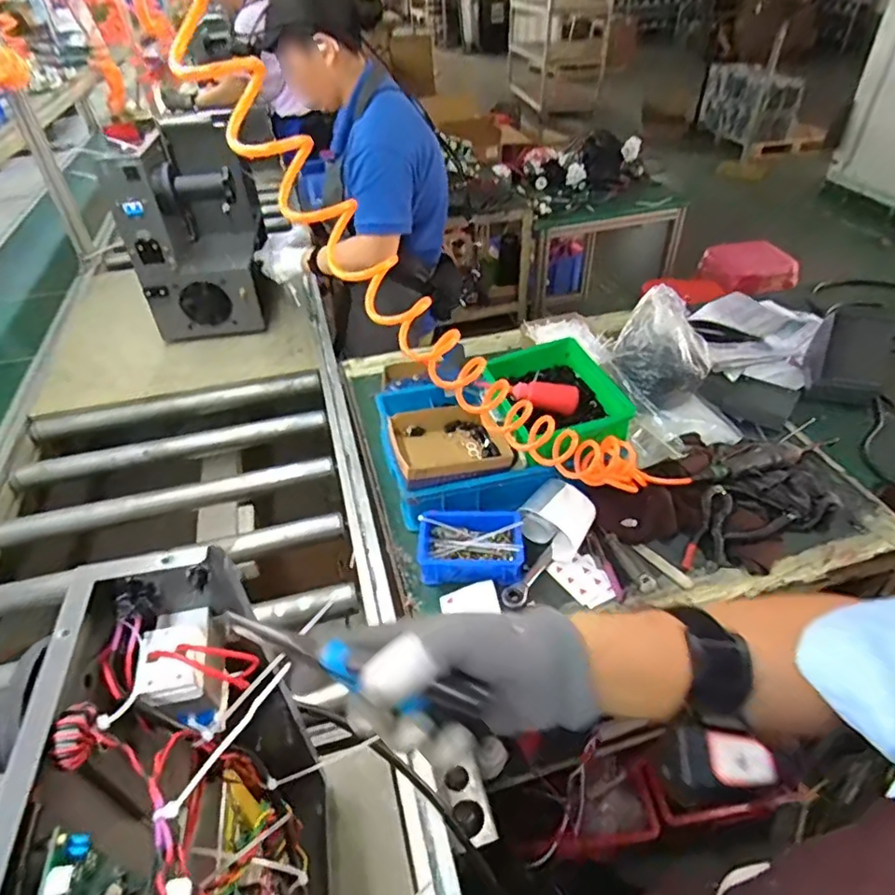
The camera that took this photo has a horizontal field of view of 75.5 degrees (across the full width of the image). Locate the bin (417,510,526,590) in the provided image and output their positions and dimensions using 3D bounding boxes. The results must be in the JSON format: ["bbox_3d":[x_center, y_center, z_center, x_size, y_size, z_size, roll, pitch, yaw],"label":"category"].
[{"bbox_3d":[0.034,0.148,0.849,0.153,0.054,0.100,-1,41,2],"label":"bin"}]

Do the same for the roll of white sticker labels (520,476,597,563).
[{"bbox_3d":[0.168,0.107,0.872,0.101,0.070,0.088,31,51,32],"label":"roll of white sticker labels"}]

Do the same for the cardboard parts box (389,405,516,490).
[{"bbox_3d":[0.000,-0.006,0.918,0.173,0.051,0.156,-13,43,-12],"label":"cardboard parts box"}]

